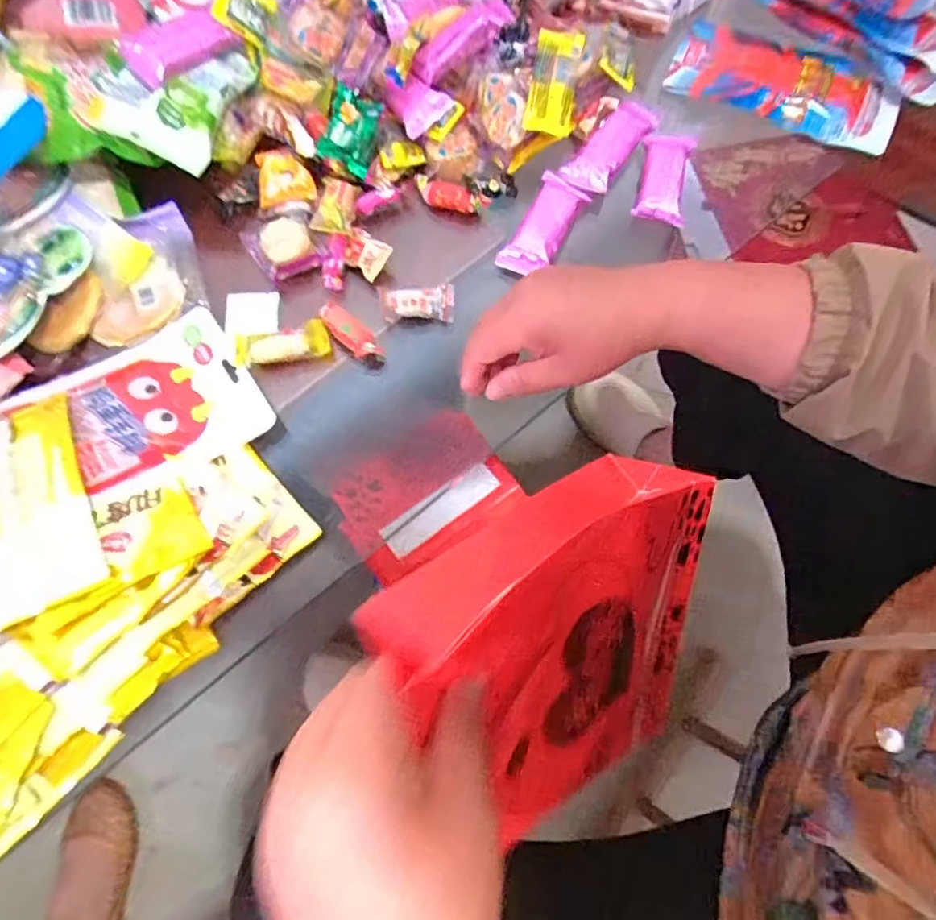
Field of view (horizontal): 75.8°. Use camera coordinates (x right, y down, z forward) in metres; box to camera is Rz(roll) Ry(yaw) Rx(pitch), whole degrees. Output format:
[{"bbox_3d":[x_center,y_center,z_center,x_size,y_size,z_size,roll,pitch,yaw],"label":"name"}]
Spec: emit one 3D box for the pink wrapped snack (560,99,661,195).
[{"bbox_3d":[0.120,-0.266,0.510,0.037,0.015,0.092,36,77,11],"label":"pink wrapped snack"}]

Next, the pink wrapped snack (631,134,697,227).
[{"bbox_3d":[0.164,-0.236,0.503,0.040,0.014,0.093,13,73,5],"label":"pink wrapped snack"}]

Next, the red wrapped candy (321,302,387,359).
[{"bbox_3d":[-0.091,-0.100,0.467,0.058,0.011,0.020,43,78,0],"label":"red wrapped candy"}]

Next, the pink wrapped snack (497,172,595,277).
[{"bbox_3d":[0.063,-0.194,0.493,0.041,0.022,0.093,27,75,9],"label":"pink wrapped snack"}]

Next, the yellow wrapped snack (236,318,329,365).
[{"bbox_3d":[-0.144,-0.090,0.464,0.069,0.013,0.030,-13,73,-17],"label":"yellow wrapped snack"}]

